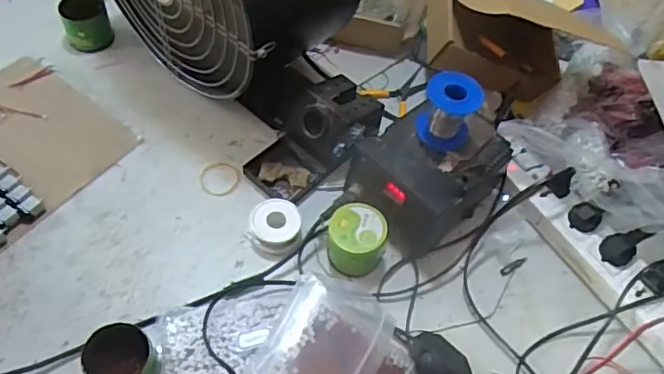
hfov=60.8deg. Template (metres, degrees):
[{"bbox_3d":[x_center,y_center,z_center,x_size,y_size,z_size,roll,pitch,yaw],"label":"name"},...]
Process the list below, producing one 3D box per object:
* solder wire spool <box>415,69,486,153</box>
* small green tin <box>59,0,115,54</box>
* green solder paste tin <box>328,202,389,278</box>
[{"bbox_3d":[0.117,-0.076,0.566,0.052,0.062,0.051,2,56,-4],"label":"solder wire spool"},{"bbox_3d":[-0.318,-0.215,0.733,0.054,0.059,0.053,2,56,-4],"label":"small green tin"},{"bbox_3d":[0.027,0.052,0.581,0.060,0.050,0.057,2,56,-4],"label":"green solder paste tin"}]

